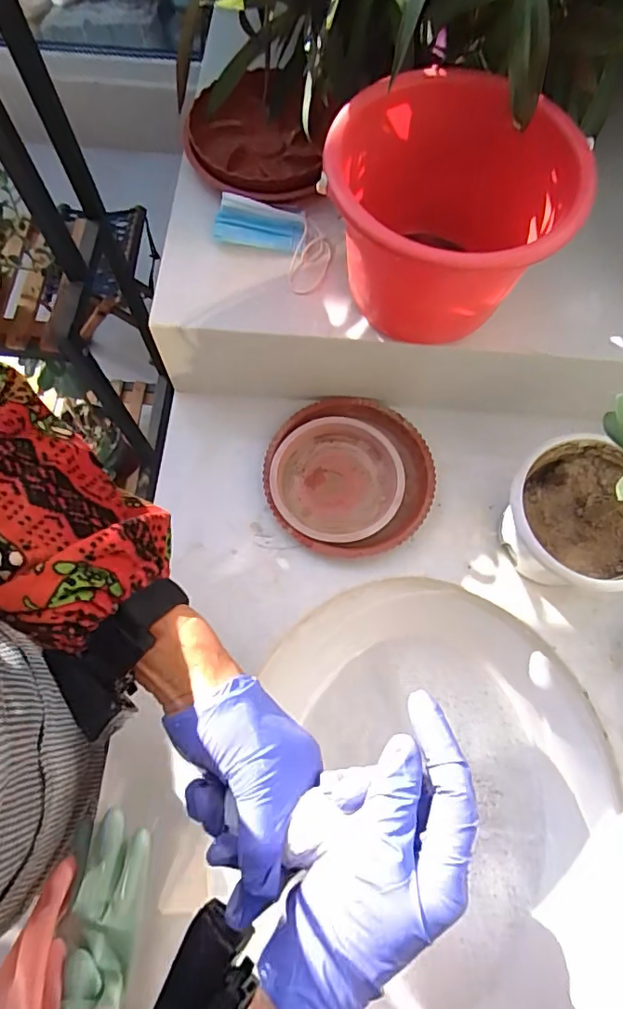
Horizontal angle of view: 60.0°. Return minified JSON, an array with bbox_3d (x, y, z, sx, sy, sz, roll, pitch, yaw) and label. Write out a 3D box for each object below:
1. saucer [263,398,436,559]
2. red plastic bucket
[{"bbox_3d":[0.039,-0.029,0.562,0.166,0.019,0.167,0,72,-1],"label":"saucer"},{"bbox_3d":[0.105,-0.227,0.448,0.185,0.133,0.184,11,72,2],"label":"red plastic bucket"}]

